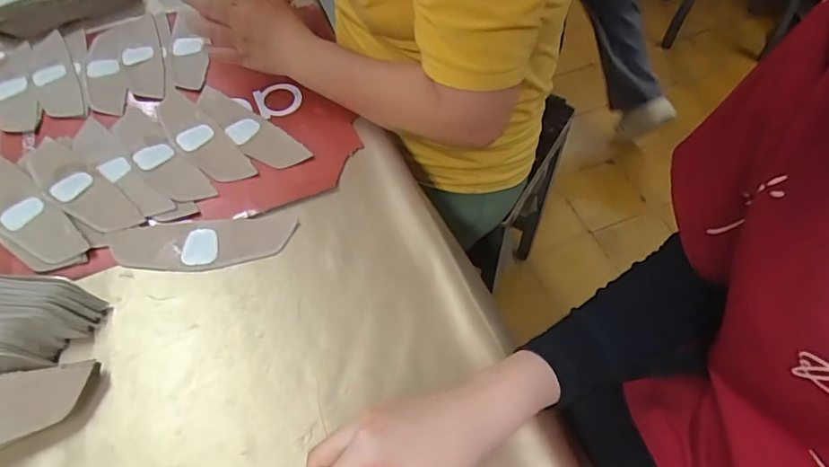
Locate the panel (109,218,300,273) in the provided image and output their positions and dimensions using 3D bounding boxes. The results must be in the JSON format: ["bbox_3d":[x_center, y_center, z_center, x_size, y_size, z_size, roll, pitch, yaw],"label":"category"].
[{"bbox_3d":[-0.207,0.010,0.493,0.176,0.005,0.056,-6,56,-3],"label":"panel"}]

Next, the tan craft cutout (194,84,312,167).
[{"bbox_3d":[-0.193,-0.124,0.584,0.175,0.005,0.051,39,65,24],"label":"tan craft cutout"}]

